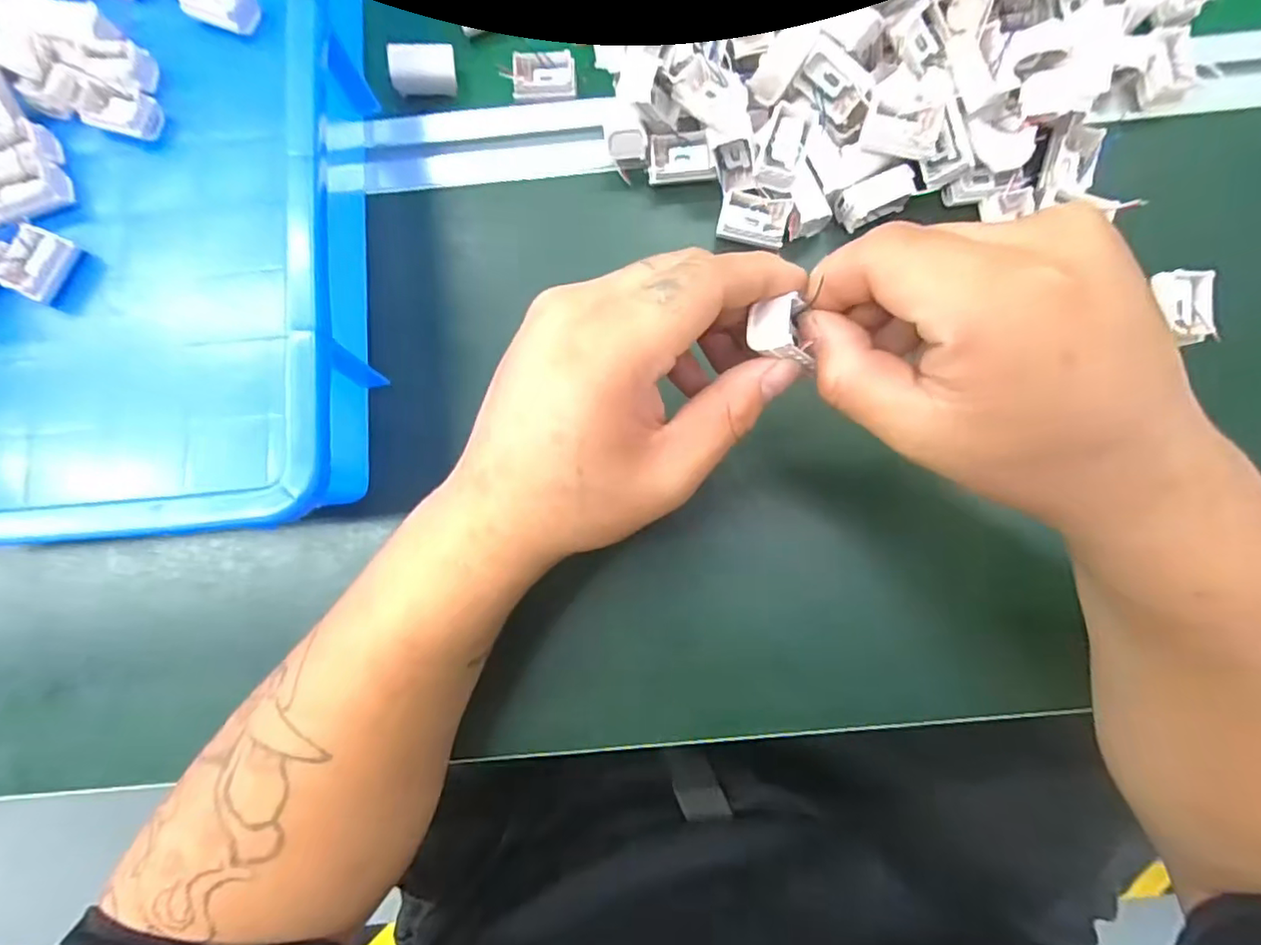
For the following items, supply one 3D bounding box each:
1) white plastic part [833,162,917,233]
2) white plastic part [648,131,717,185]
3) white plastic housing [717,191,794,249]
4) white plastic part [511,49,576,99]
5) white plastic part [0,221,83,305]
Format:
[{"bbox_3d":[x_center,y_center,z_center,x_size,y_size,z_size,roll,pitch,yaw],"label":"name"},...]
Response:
[{"bbox_3d":[0.123,-0.137,0.295,0.037,0.015,0.020,-18,85,0],"label":"white plastic part"},{"bbox_3d":[0.026,-0.162,0.302,0.034,0.009,0.023,-5,85,1],"label":"white plastic part"},{"bbox_3d":[0.063,-0.129,0.299,0.034,0.010,0.022,11,86,2],"label":"white plastic housing"},{"bbox_3d":[-0.046,-0.216,0.320,0.034,0.011,0.024,-2,85,1],"label":"white plastic part"},{"bbox_3d":[-0.296,-0.104,0.294,0.019,0.020,0.034,22,86,3],"label":"white plastic part"}]

